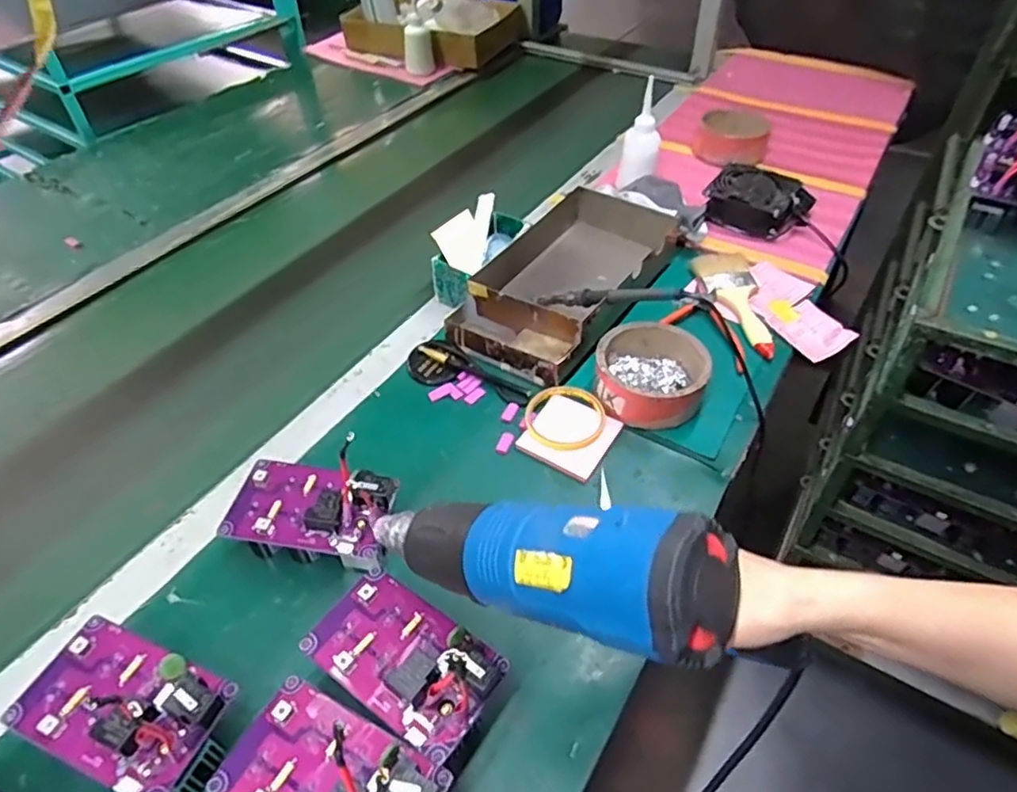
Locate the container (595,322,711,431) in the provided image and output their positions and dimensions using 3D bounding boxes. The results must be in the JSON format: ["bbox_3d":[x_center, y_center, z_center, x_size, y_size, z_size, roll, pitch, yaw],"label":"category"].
[{"bbox_3d":[0.158,-0.023,0.711,0.117,0.058,0.122,-1,46,1],"label":"container"}]

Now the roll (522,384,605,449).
[{"bbox_3d":[0.061,0.023,0.689,0.088,0.009,0.088,-1,46,1],"label":"roll"}]

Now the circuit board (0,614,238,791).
[{"bbox_3d":[-0.274,0.228,0.458,0.144,0.061,0.087,17,48,17],"label":"circuit board"}]

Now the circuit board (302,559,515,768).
[{"bbox_3d":[-0.078,0.188,0.465,0.142,0.023,0.082,27,52,25],"label":"circuit board"}]

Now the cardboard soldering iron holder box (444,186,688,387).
[{"bbox_3d":[0.077,-0.159,0.828,0.188,0.057,0.341,23,51,22],"label":"cardboard soldering iron holder box"}]

